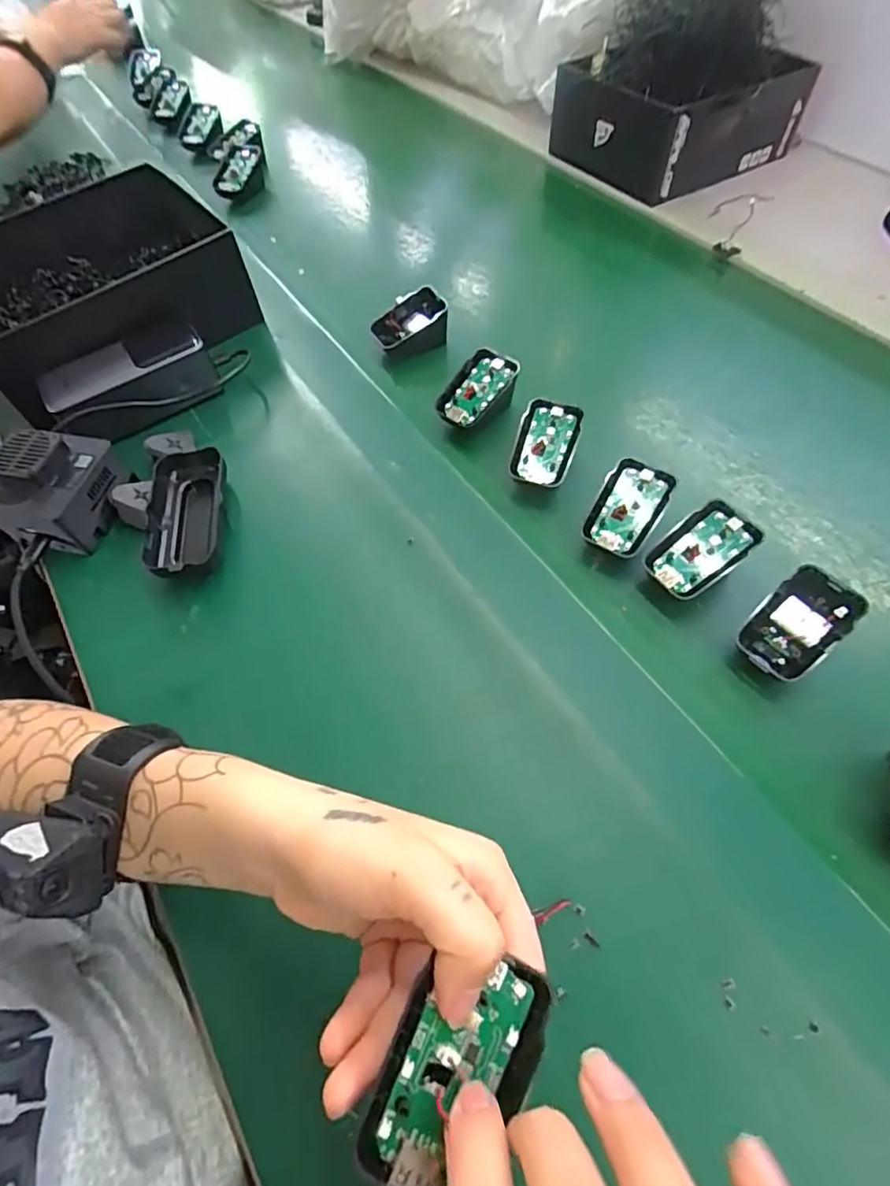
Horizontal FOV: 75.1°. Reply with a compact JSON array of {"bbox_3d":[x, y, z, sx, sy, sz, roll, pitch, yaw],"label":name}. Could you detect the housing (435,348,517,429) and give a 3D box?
[{"bbox_3d":[0.027,-0.162,0.479,0.069,0.041,0.047,-35,61,-18],"label":"housing"}]

